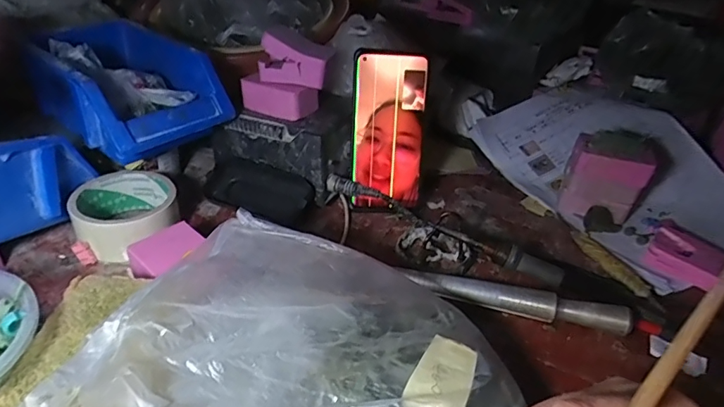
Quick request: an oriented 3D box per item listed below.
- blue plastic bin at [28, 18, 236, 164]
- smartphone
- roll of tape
[{"bbox_3d":[-0.230,-0.117,0.463,0.182,0.066,0.122,26,40,26],"label":"blue plastic bin"},{"bbox_3d":[0.026,-0.069,0.476,0.072,0.155,0.014,1,18,-3],"label":"smartphone"},{"bbox_3d":[-0.215,0.008,0.438,0.083,0.041,0.083,4,35,-3],"label":"roll of tape"}]

